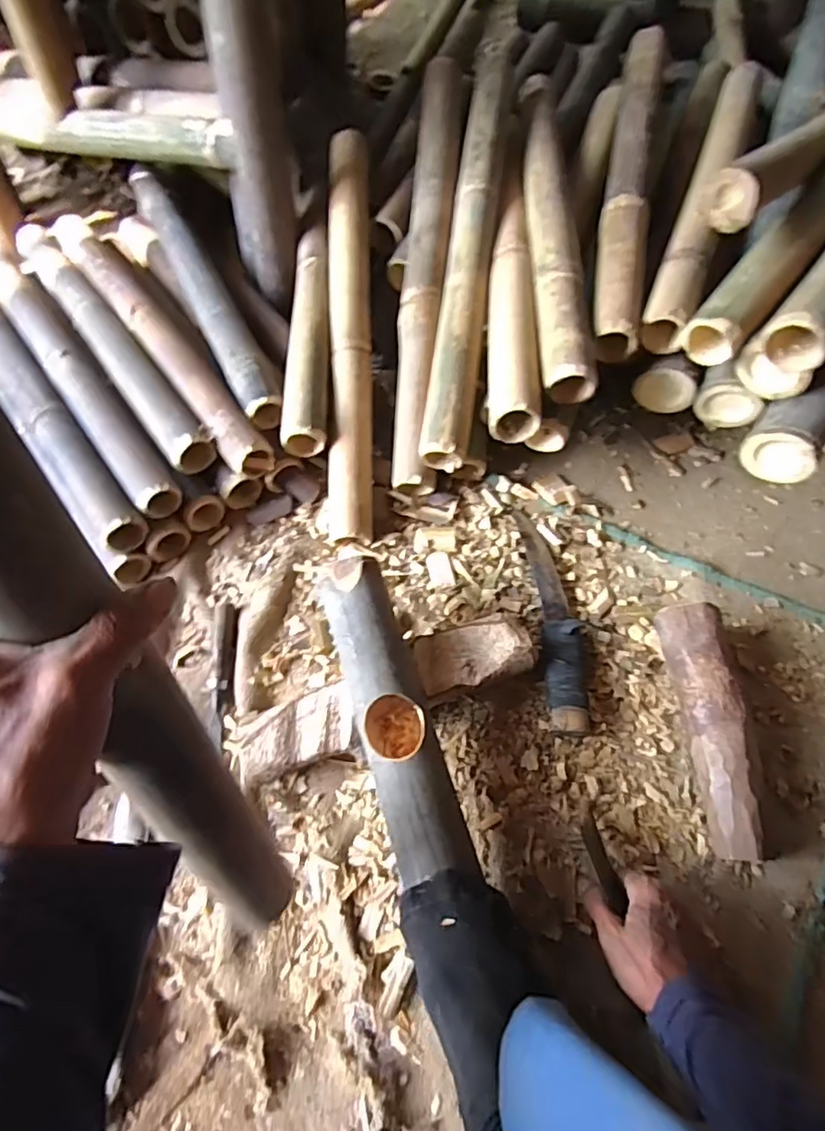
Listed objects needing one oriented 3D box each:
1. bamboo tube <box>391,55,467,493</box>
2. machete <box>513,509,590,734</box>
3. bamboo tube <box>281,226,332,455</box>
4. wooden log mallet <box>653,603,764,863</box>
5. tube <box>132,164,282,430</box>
[{"bbox_3d":[0.020,-0.417,0.816,0.066,0.051,0.647,4,80,6],"label":"bamboo tube"},{"bbox_3d":[0.167,0.056,0.693,0.054,0.029,0.281,-7,63,0],"label":"machete"},{"bbox_3d":[-0.145,-0.334,0.840,0.060,0.062,0.387,-2,63,3],"label":"bamboo tube"},{"bbox_3d":[0.309,0.162,0.602,0.055,0.067,0.247,-5,63,1],"label":"wooden log mallet"},{"bbox_3d":[-0.336,-0.450,0.925,0.067,0.061,0.639,-25,64,-9],"label":"tube"}]

